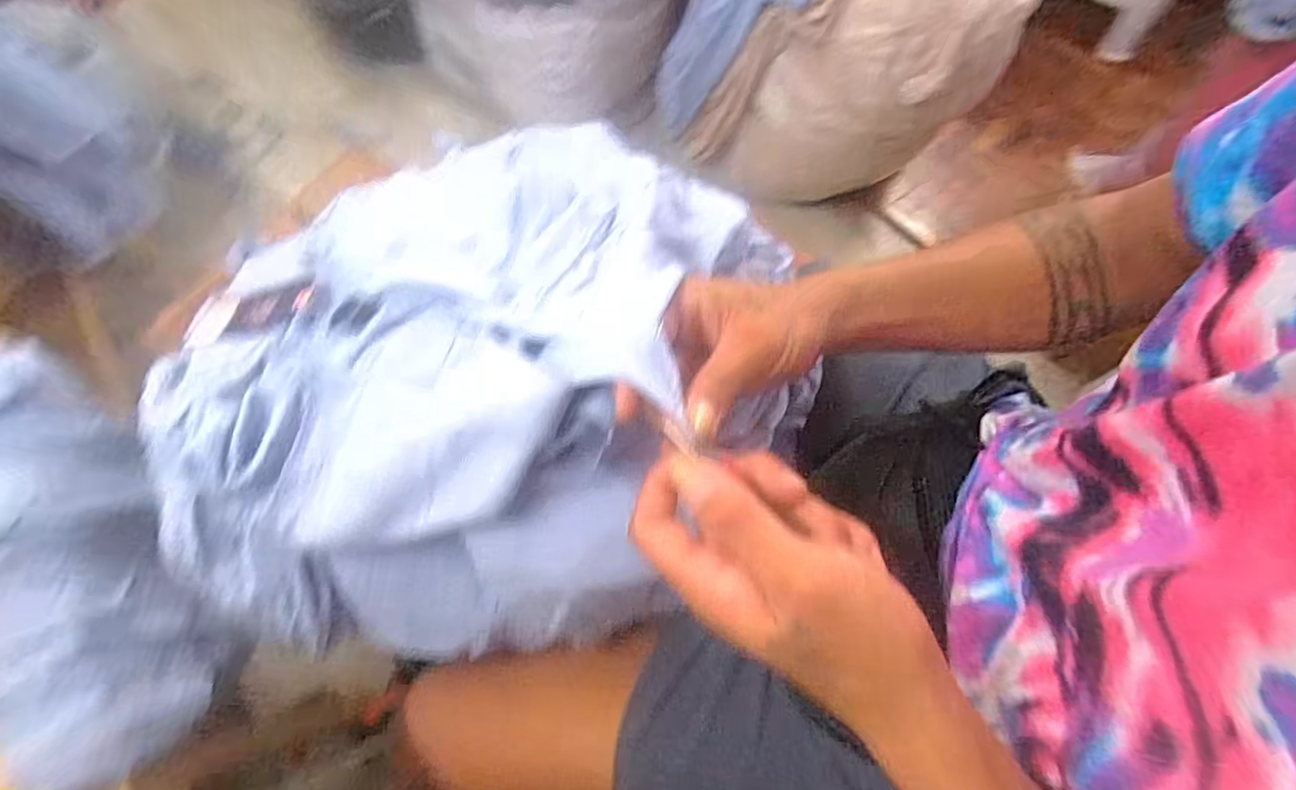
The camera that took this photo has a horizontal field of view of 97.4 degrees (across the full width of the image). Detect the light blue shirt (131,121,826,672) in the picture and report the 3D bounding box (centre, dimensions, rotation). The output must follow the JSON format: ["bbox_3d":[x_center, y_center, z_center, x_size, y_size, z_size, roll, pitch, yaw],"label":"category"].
[{"bbox_3d":[-0.114,-0.030,0.409,0.432,0.181,0.381,-2,69,-3],"label":"light blue shirt"}]

